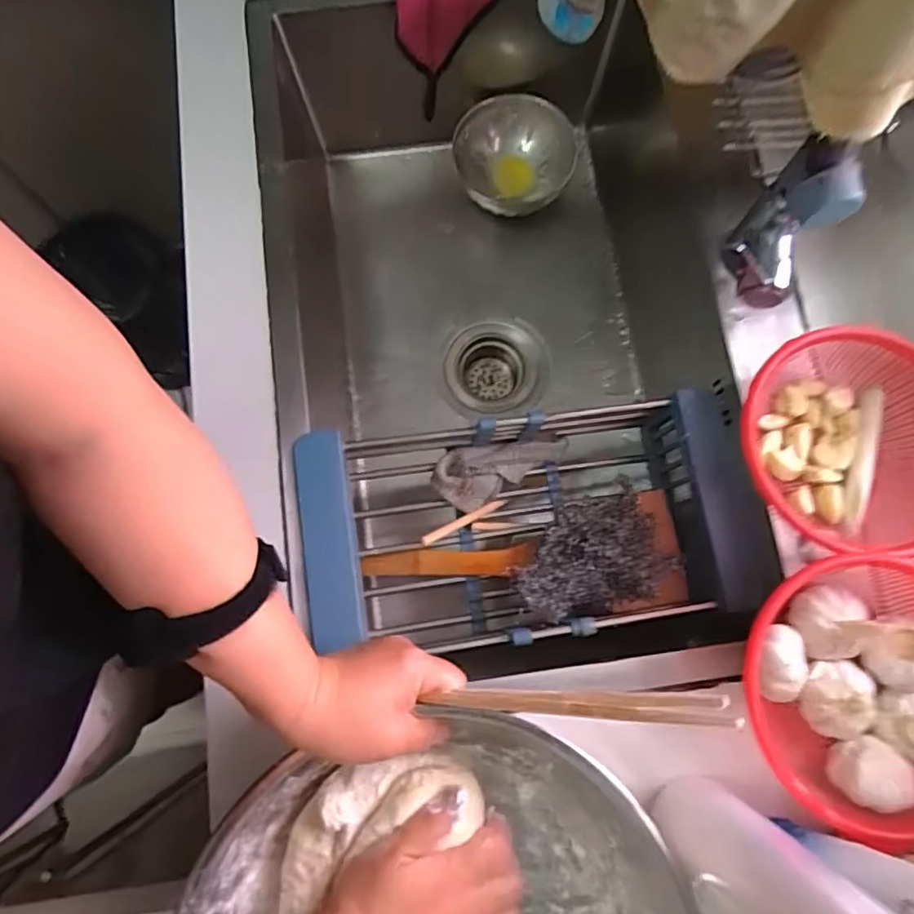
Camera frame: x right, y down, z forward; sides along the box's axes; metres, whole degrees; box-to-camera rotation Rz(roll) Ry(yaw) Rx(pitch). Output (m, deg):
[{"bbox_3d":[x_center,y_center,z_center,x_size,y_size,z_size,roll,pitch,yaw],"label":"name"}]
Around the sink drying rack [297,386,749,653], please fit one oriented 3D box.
[{"bbox_3d":[0.056,0.061,0.523,0.356,0.095,0.184,-8,78,-2],"label":"sink drying rack"}]

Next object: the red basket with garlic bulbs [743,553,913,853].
[{"bbox_3d":[0.281,0.159,0.408,0.157,0.054,0.171,-5,78,-1],"label":"red basket with garlic bulbs"}]

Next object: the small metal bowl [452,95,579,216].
[{"bbox_3d":[0.067,-0.348,0.704,0.138,0.069,0.131,0,78,0],"label":"small metal bowl"}]

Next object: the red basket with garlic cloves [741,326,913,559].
[{"bbox_3d":[0.303,-0.012,0.453,0.146,0.053,0.161,-22,79,-5],"label":"red basket with garlic cloves"}]

